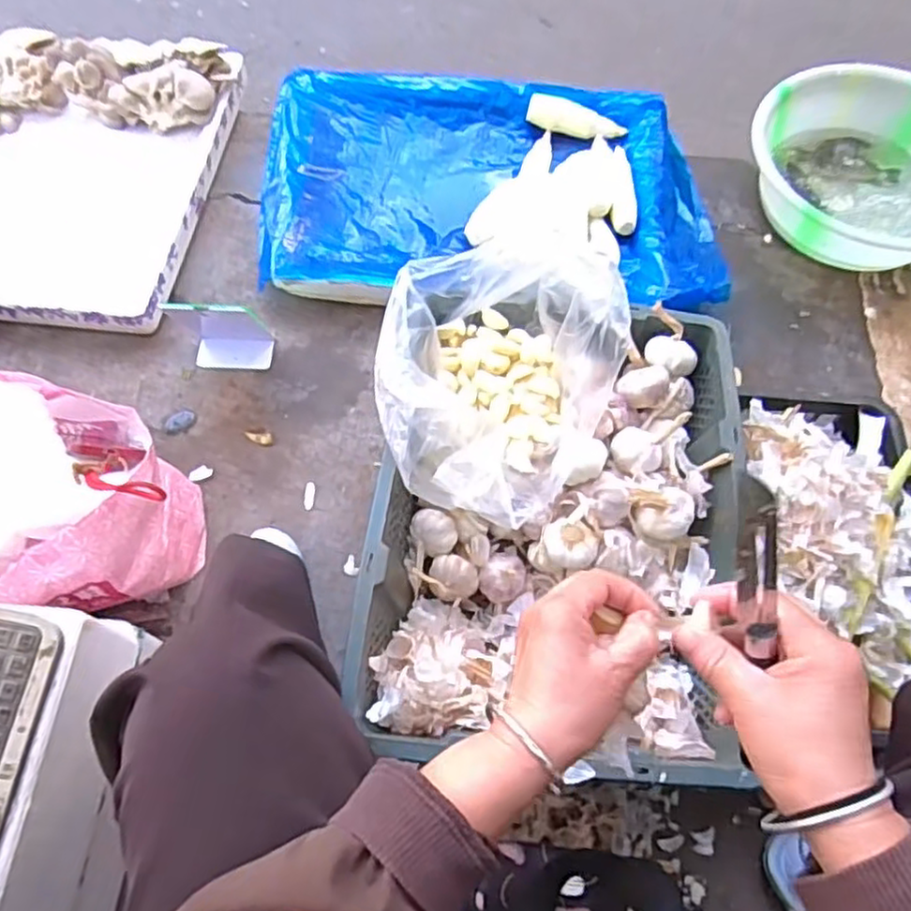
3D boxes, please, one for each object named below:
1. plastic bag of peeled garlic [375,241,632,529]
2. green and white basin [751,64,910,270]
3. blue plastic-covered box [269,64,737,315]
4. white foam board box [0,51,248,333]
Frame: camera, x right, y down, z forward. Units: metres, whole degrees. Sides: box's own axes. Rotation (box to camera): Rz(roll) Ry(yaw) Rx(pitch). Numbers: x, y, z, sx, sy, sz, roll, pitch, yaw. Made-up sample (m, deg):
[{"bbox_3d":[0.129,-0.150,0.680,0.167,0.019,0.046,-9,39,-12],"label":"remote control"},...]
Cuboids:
[{"bbox_3d":[0.036,-0.074,0.659,0.218,0.126,0.268,12,65,5],"label":"plastic bag of peeled garlic"},{"bbox_3d":[0.669,-0.475,1.127,0.363,0.128,0.333,0,65,-1],"label":"green and white basin"},{"bbox_3d":[0.059,-0.434,1.128,0.721,0.071,0.475,2,65,0],"label":"blue plastic-covered box"},{"bbox_3d":[-0.637,-0.452,1.128,0.462,0.058,0.568,5,65,1],"label":"white foam board box"}]

